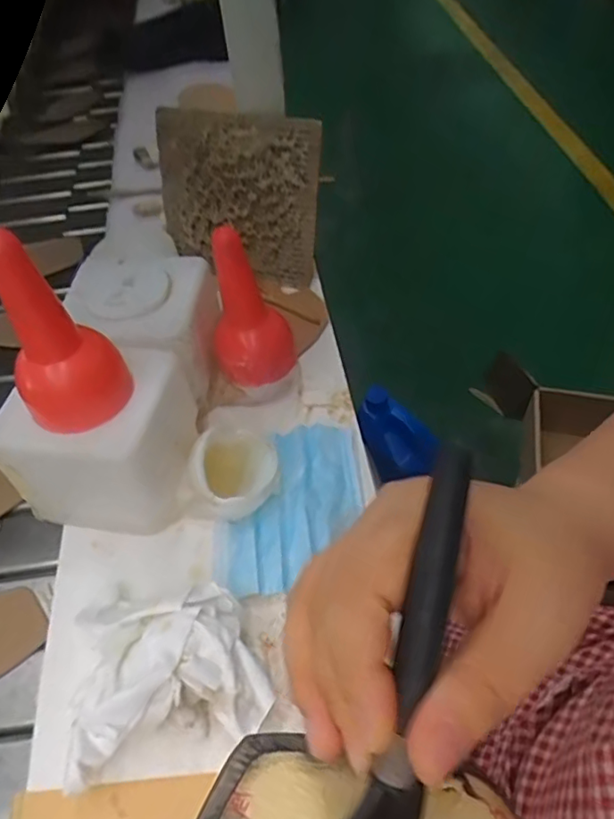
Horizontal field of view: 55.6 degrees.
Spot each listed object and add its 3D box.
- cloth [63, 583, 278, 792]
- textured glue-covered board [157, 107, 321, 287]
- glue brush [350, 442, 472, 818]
[{"bbox_3d":[-0.093,0.163,0.379,0.121,0.053,0.107,-15,49,-6],"label":"cloth"},{"bbox_3d":[-0.073,-0.220,0.602,0.165,0.157,0.013,13,37,10],"label":"textured glue-covered board"},{"bbox_3d":[0.031,0.081,0.174,0.021,0.022,0.142,13,92,15],"label":"glue brush"}]

